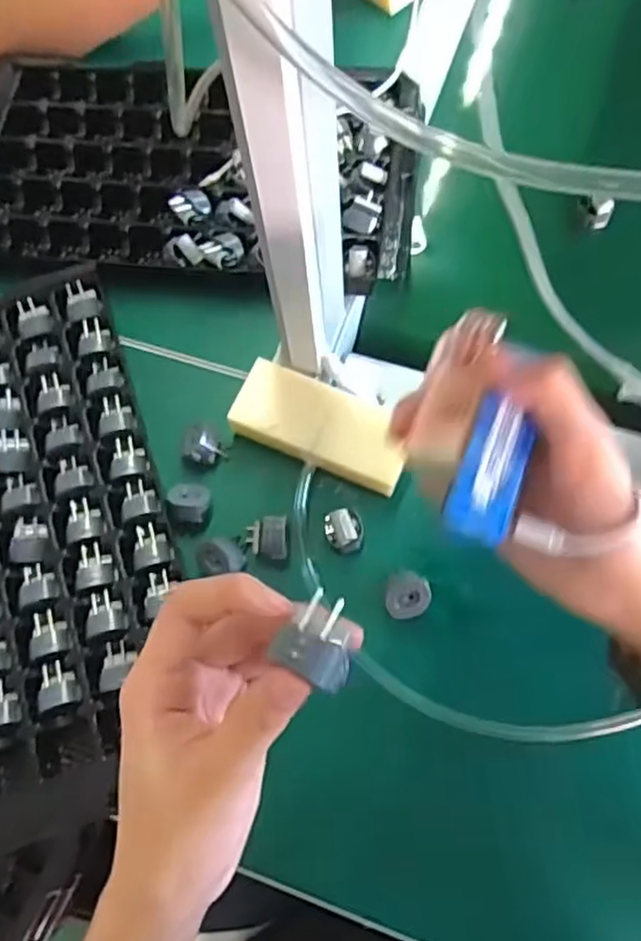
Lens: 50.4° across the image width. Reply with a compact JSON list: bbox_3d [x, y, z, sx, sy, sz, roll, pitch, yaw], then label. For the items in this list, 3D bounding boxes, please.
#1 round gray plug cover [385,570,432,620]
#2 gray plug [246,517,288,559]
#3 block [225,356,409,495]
[{"bbox_3d":[0.055,0.080,0.429,0.028,0.020,0.028,-1,71,2],"label":"round gray plug cover"},{"bbox_3d":[-0.034,0.044,0.439,0.026,0.014,0.027,-1,71,1],"label":"gray plug"},{"bbox_3d":[0.002,-0.029,0.457,0.116,0.028,0.054,22,73,9],"label":"block"}]

